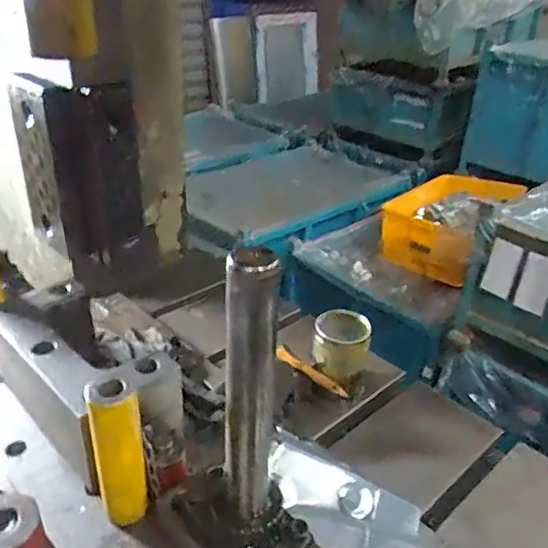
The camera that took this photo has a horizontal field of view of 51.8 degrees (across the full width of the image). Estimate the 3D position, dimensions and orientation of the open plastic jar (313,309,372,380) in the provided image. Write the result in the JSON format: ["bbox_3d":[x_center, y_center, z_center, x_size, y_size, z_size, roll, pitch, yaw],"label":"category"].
[{"bbox_3d":[0.101,0.102,0.835,0.079,0.072,0.085,2,29,-1],"label":"open plastic jar"}]

